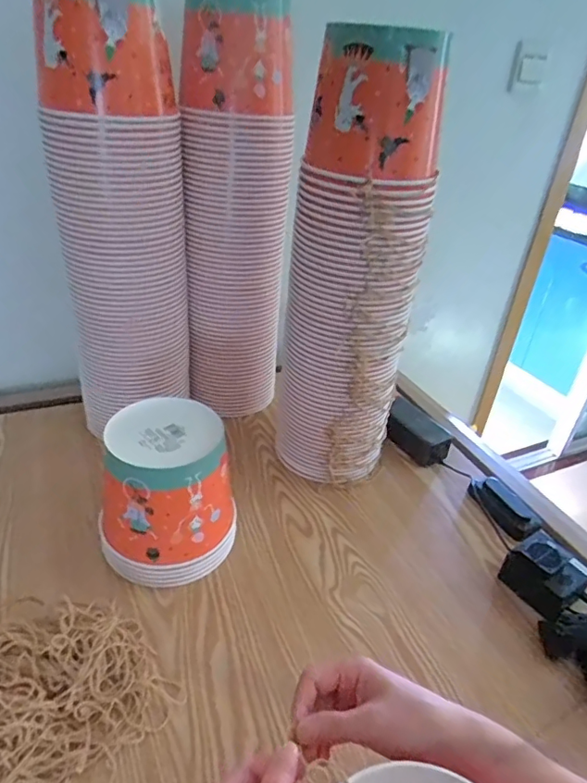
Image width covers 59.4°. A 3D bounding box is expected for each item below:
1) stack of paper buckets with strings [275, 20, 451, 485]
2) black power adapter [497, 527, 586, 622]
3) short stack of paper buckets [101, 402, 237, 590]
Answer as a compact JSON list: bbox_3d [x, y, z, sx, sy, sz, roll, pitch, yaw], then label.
[{"bbox_3d":[0.073,-0.131,0.677,0.159,0.557,0.154,8,33,3],"label":"stack of paper buckets with strings"},{"bbox_3d":[0.301,0.219,0.614,0.070,0.054,0.079,-15,38,-30],"label":"black power adapter"},{"bbox_3d":[-0.142,0.116,0.606,0.145,0.166,0.139,0,33,-10],"label":"short stack of paper buckets"}]

